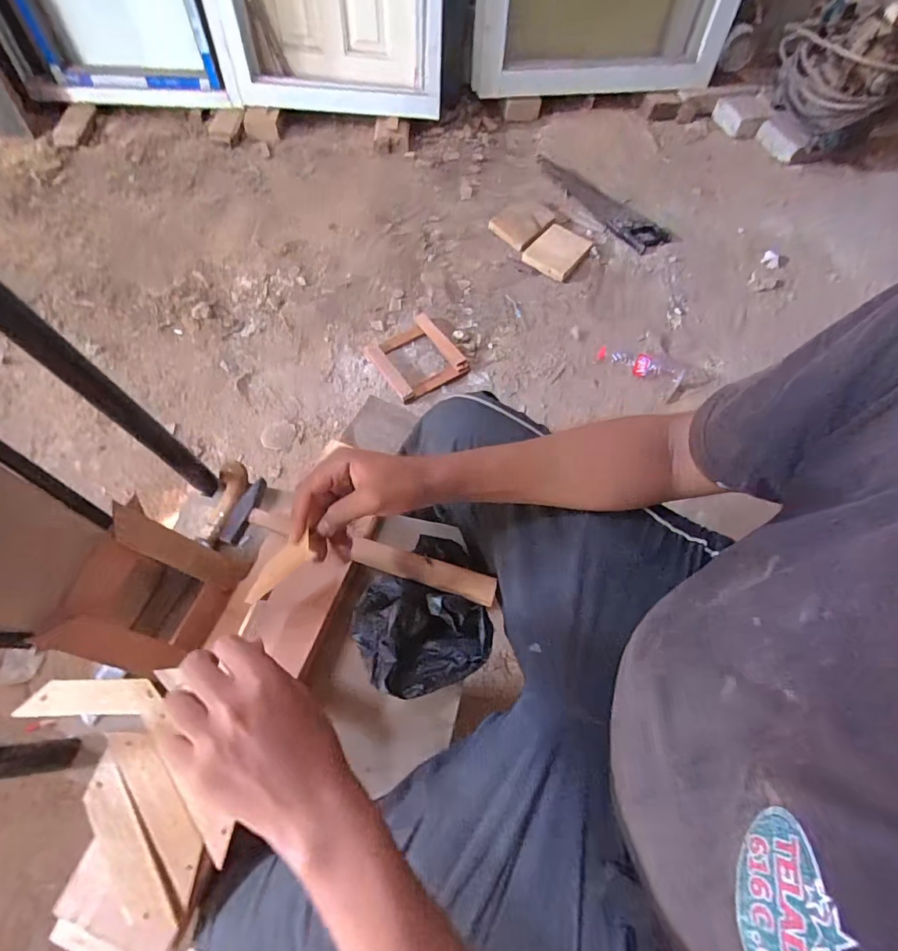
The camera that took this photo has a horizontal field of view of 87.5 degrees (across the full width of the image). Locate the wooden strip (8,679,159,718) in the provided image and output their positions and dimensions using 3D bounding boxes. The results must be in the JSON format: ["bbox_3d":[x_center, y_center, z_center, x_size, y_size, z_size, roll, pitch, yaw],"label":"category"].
[{"bbox_3d":[-0.408,0.253,0.536,0.152,0.009,0.036,0,62,-2],"label":"wooden strip"}]

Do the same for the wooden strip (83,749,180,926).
[{"bbox_3d":[-0.303,0.344,0.437,0.035,0.009,0.157,-34,68,-18],"label":"wooden strip"}]

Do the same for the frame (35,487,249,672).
[{"bbox_3d":[-0.334,0.139,0.541,0.060,0.176,0.159,-3,57,48],"label":"frame"}]

